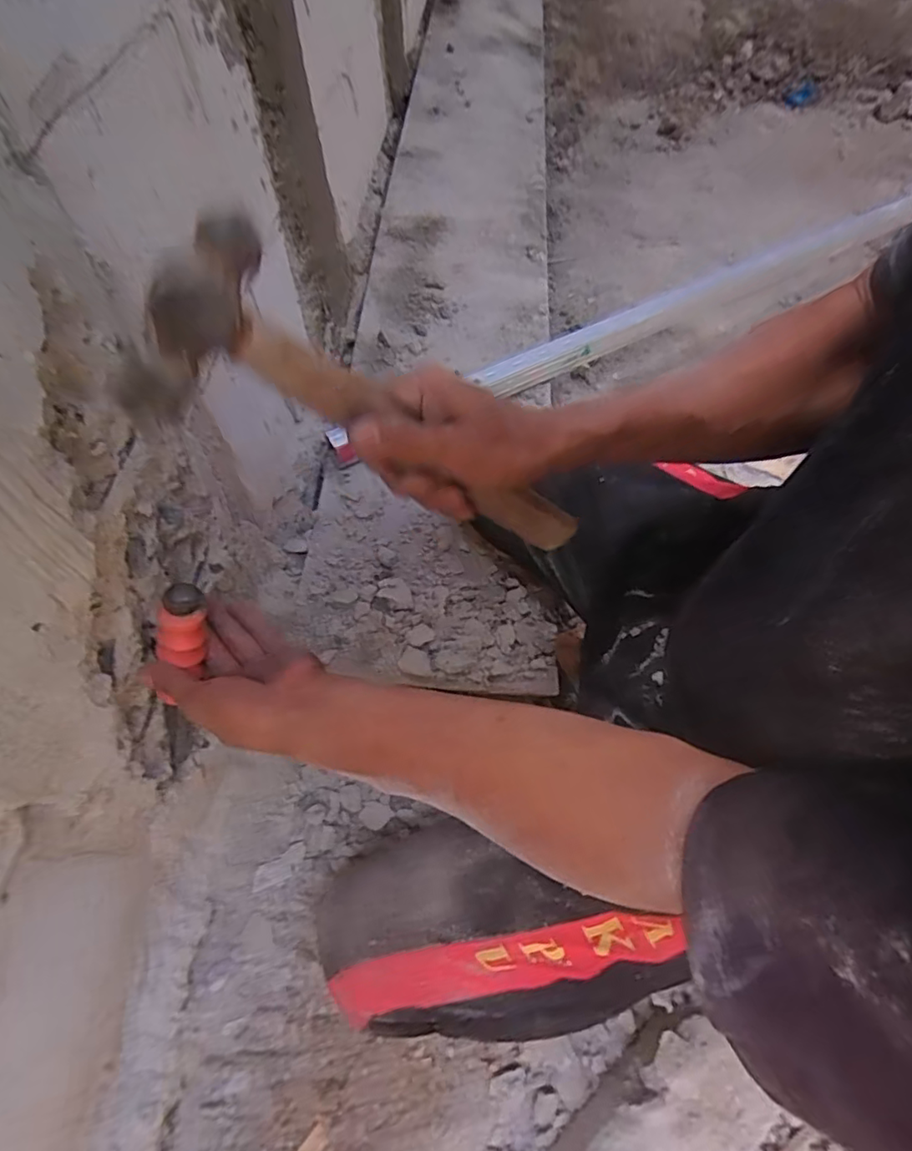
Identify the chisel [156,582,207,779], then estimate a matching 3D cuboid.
[{"bbox_3d":[-0.210,0.085,0.432,0.028,0.191,0.030,40,41,21],"label":"chisel"}]

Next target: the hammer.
[{"bbox_3d":[-0.035,-0.074,0.335,0.285,0.094,0.043,25,51,-38],"label":"hammer"}]

